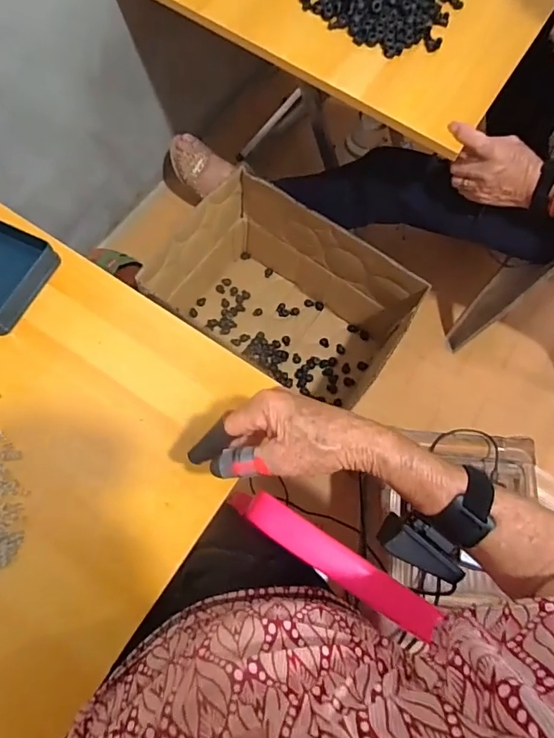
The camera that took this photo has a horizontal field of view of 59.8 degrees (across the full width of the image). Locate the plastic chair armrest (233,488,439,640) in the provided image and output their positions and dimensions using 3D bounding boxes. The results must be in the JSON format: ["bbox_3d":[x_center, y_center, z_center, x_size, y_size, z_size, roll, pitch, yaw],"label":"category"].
[{"bbox_3d":[0.049,0.175,0.451,0.209,0.016,0.030,28,70,23],"label":"plastic chair armrest"}]

